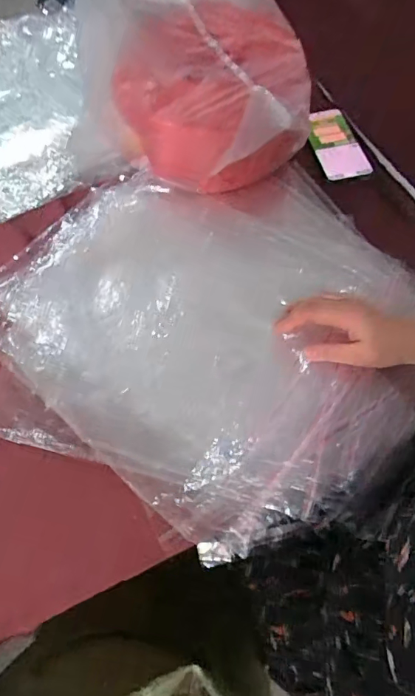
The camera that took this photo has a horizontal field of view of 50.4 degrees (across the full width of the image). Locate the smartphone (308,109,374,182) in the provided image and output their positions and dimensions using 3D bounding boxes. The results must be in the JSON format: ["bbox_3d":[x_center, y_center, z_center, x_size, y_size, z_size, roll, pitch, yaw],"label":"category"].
[{"bbox_3d":[0.207,-0.330,0.713,0.076,0.008,0.161,-11,64,-5],"label":"smartphone"}]

